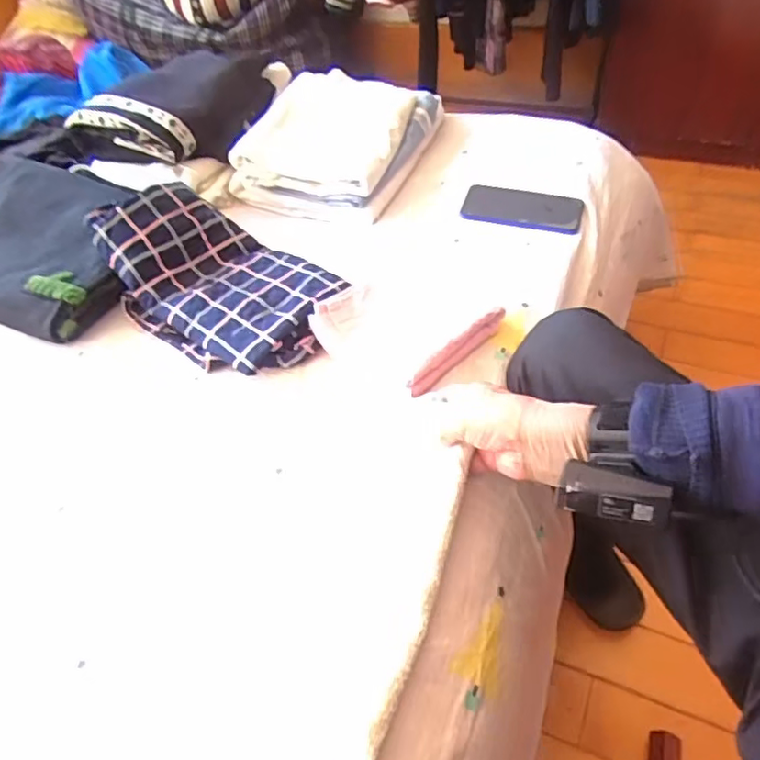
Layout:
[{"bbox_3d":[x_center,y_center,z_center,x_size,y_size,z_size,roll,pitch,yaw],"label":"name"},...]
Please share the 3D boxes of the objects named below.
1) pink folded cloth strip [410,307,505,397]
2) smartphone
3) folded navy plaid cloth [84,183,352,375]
[{"bbox_3d":[0.083,-0.033,0.640,0.023,0.018,0.142,34,59,32],"label":"pink folded cloth strip"},{"bbox_3d":[0.199,-0.242,0.838,0.159,0.014,0.064,13,71,15],"label":"smartphone"},{"bbox_3d":[-0.196,-0.124,0.739,0.325,0.111,0.186,29,57,29],"label":"folded navy plaid cloth"}]

